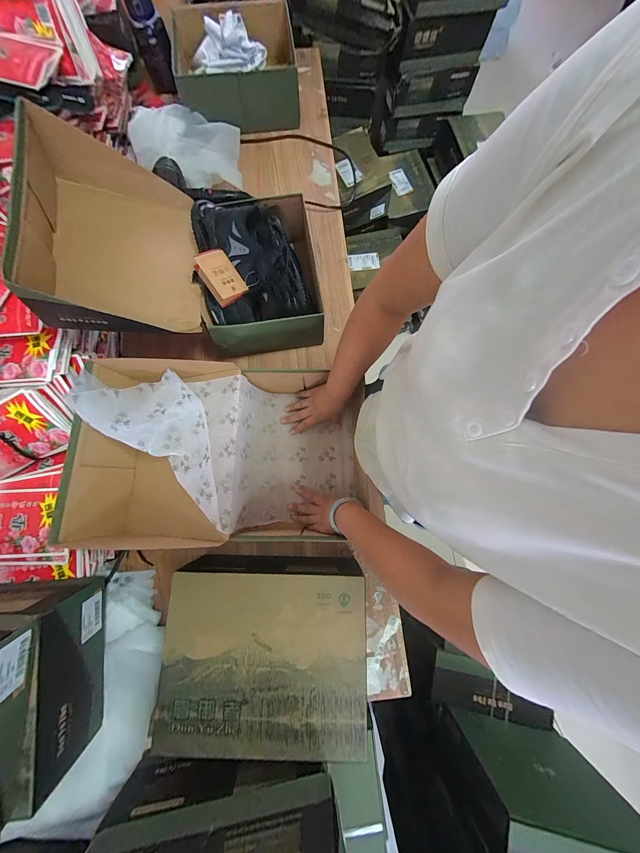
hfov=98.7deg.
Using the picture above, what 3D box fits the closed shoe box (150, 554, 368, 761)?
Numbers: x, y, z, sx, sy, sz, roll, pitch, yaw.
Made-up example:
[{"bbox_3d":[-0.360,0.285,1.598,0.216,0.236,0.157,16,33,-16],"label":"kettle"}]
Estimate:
[{"bbox_3d":[-0.087,0.364,0.488,0.321,0.122,0.279,2,78,-1],"label":"closed shoe box"}]

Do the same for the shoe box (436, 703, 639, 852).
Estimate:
[{"bbox_3d":[0.463,0.800,0.576,0.337,0.233,0.151,15,79,2],"label":"shoe box"}]

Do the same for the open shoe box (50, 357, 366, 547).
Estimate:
[{"bbox_3d":[-0.185,0.049,0.563,0.523,0.155,0.332,-1,78,-1],"label":"open shoe box"}]

